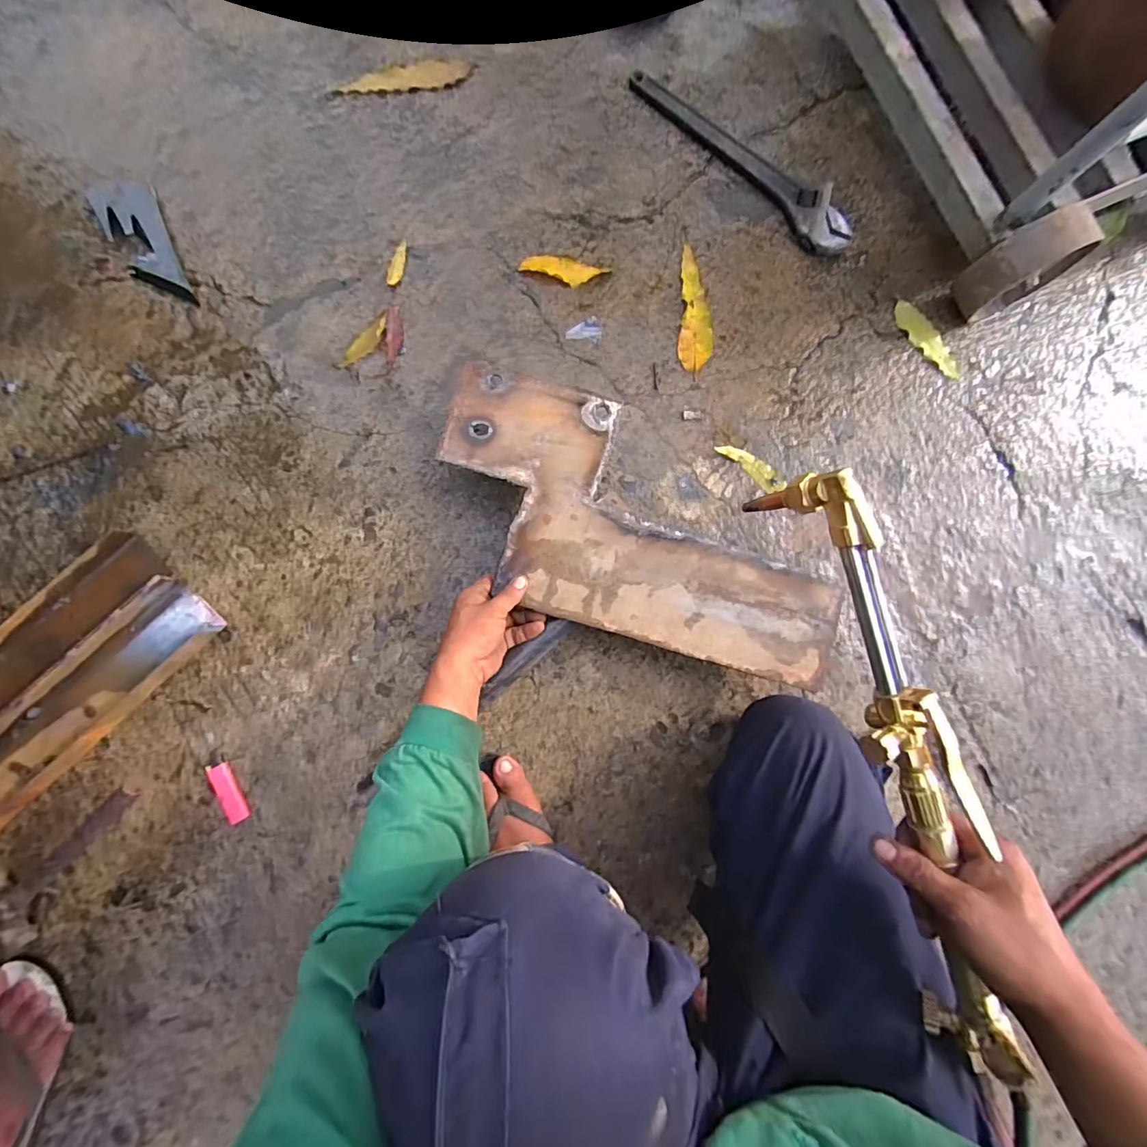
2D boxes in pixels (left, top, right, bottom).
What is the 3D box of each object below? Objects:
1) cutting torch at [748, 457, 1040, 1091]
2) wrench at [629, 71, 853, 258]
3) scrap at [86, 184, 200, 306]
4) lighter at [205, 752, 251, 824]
[{"bbox_3d":[0.233,0.138,0.373,0.050,0.086,0.428,-18,92,-4],"label":"cutting torch"},{"bbox_3d":[0.242,-0.585,0.711,0.080,0.019,0.372,-43,85,-7],"label":"wrench"},{"bbox_3d":[-0.544,-0.417,0.643,0.072,0.014,0.184,-26,83,-5],"label":"scrap"},{"bbox_3d":[-0.391,0.243,0.575,0.025,0.013,0.079,-23,83,-5],"label":"lighter"}]

